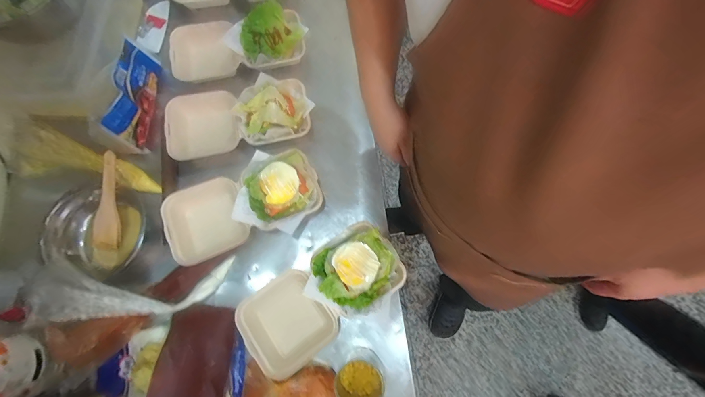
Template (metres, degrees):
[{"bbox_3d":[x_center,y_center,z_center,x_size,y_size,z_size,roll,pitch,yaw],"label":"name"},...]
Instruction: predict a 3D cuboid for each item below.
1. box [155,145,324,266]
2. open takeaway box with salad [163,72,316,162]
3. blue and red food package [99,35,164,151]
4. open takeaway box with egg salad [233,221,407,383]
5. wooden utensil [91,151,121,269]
[{"bbox_3d":[-0.217,0.014,0.634,0.309,0.070,0.167,-17,75,-3],"label":"box"},{"bbox_3d":[-0.245,-0.169,0.707,0.313,0.079,0.163,-12,75,-2],"label":"open takeaway box with salad"},{"bbox_3d":[-0.472,-0.230,0.690,0.034,0.107,0.234,-1,75,1],"label":"blue and red food package"},{"bbox_3d":[-0.052,0.180,0.574,0.307,0.060,0.163,-33,77,-7],"label":"open takeaway box with egg salad"},{"bbox_3d":[-0.485,0.024,0.621,0.046,0.021,0.225,8,95,4],"label":"wooden utensil"}]

